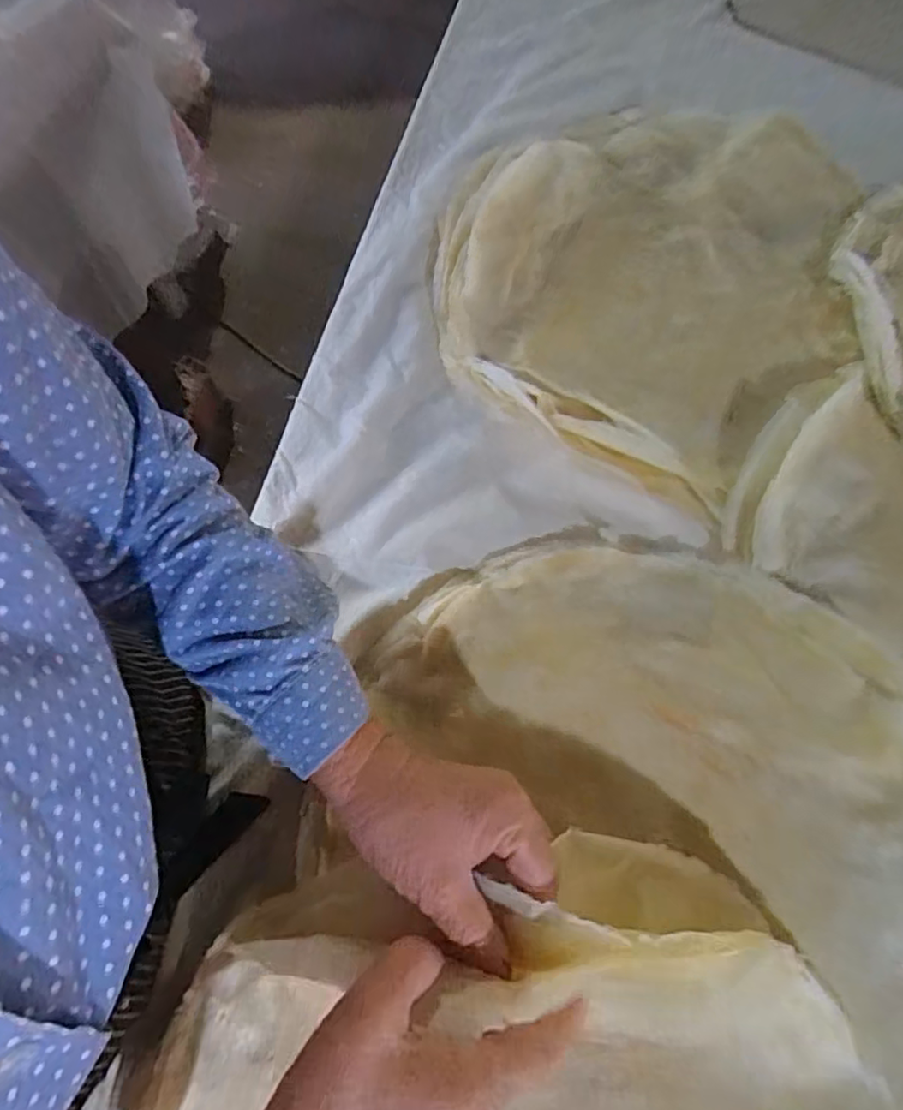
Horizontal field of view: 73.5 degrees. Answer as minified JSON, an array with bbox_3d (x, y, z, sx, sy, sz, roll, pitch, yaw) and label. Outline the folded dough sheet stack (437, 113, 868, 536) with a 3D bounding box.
[{"bbox_3d":[0.155,-0.248,0.510,0.329,0.036,0.389,24,71,12],"label":"folded dough sheet stack"}]

